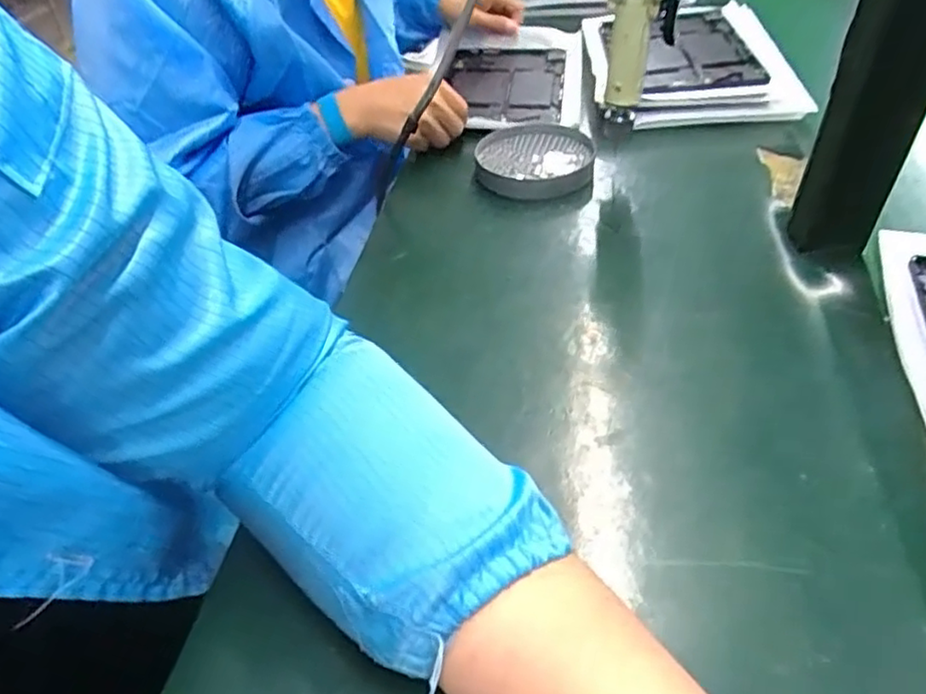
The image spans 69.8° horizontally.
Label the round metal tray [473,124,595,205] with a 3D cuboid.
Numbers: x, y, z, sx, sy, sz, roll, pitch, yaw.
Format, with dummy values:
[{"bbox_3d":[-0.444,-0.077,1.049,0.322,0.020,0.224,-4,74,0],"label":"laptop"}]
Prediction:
[{"bbox_3d":[0.068,-0.182,0.647,0.110,0.024,0.121,-2,41,2],"label":"round metal tray"}]

